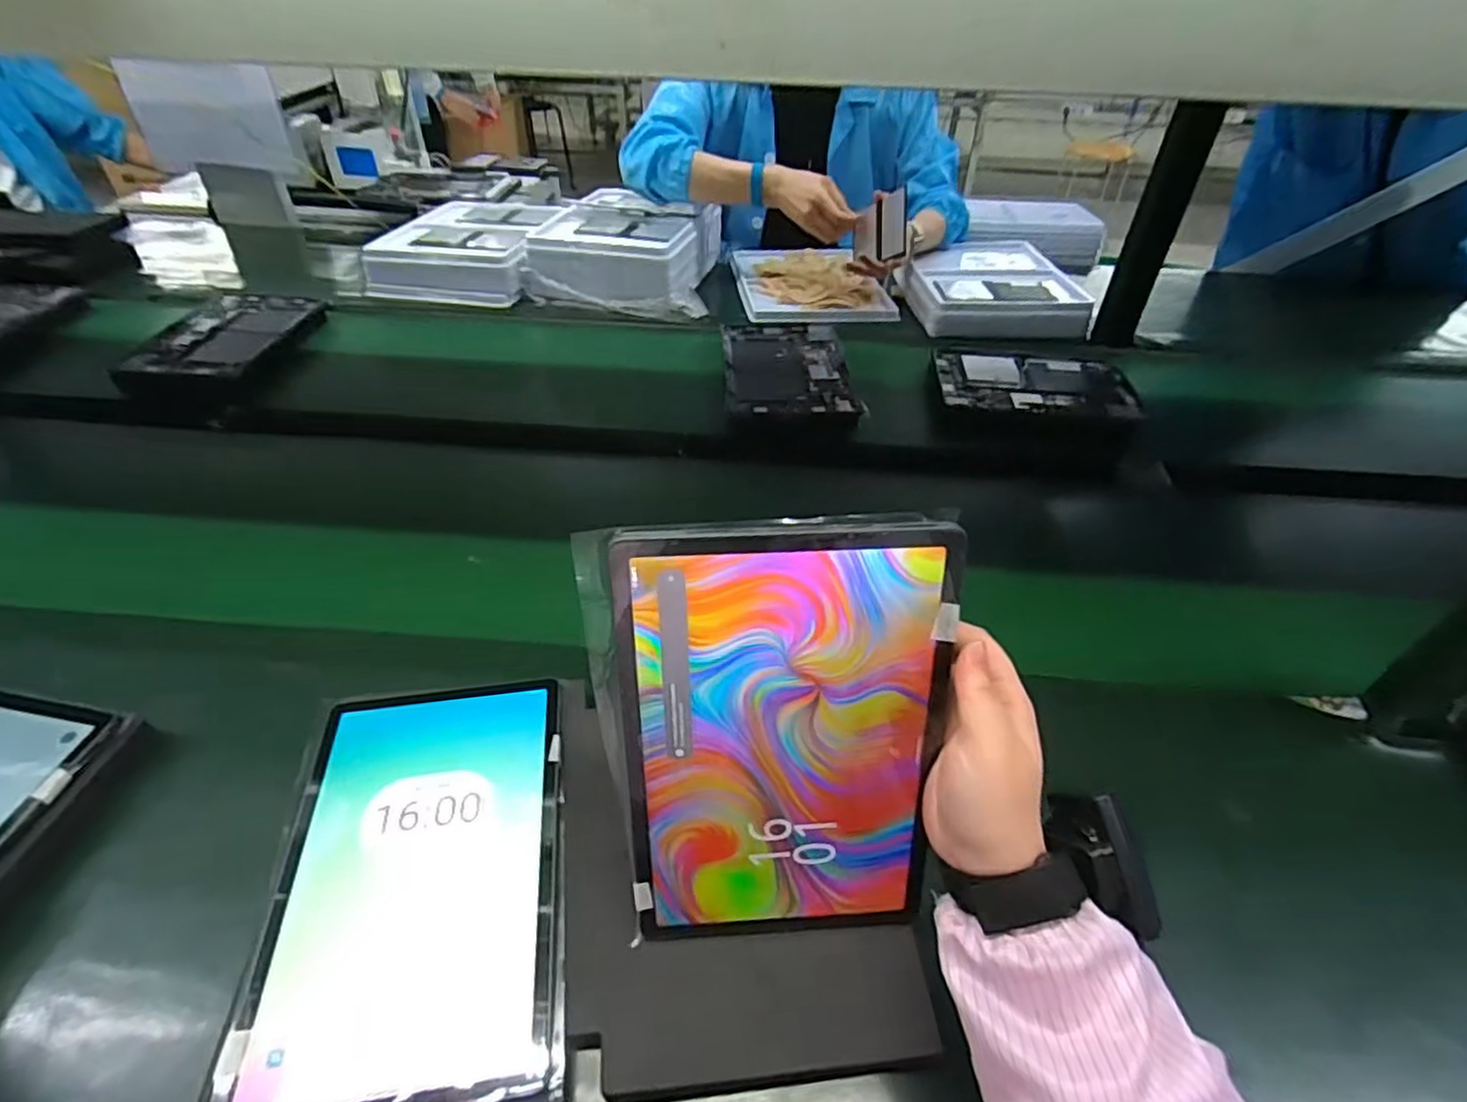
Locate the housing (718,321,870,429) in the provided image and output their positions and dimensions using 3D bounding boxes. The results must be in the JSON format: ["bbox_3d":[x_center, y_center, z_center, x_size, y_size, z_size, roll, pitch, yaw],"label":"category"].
[{"bbox_3d":[0.074,-0.250,0.952,0.172,0.015,0.258,-1,43,-2],"label":"housing"}]

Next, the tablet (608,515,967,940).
[{"bbox_3d":[0.026,0.107,0.369,0.162,0.258,0.010,-2,23,-4],"label":"tablet"}]

